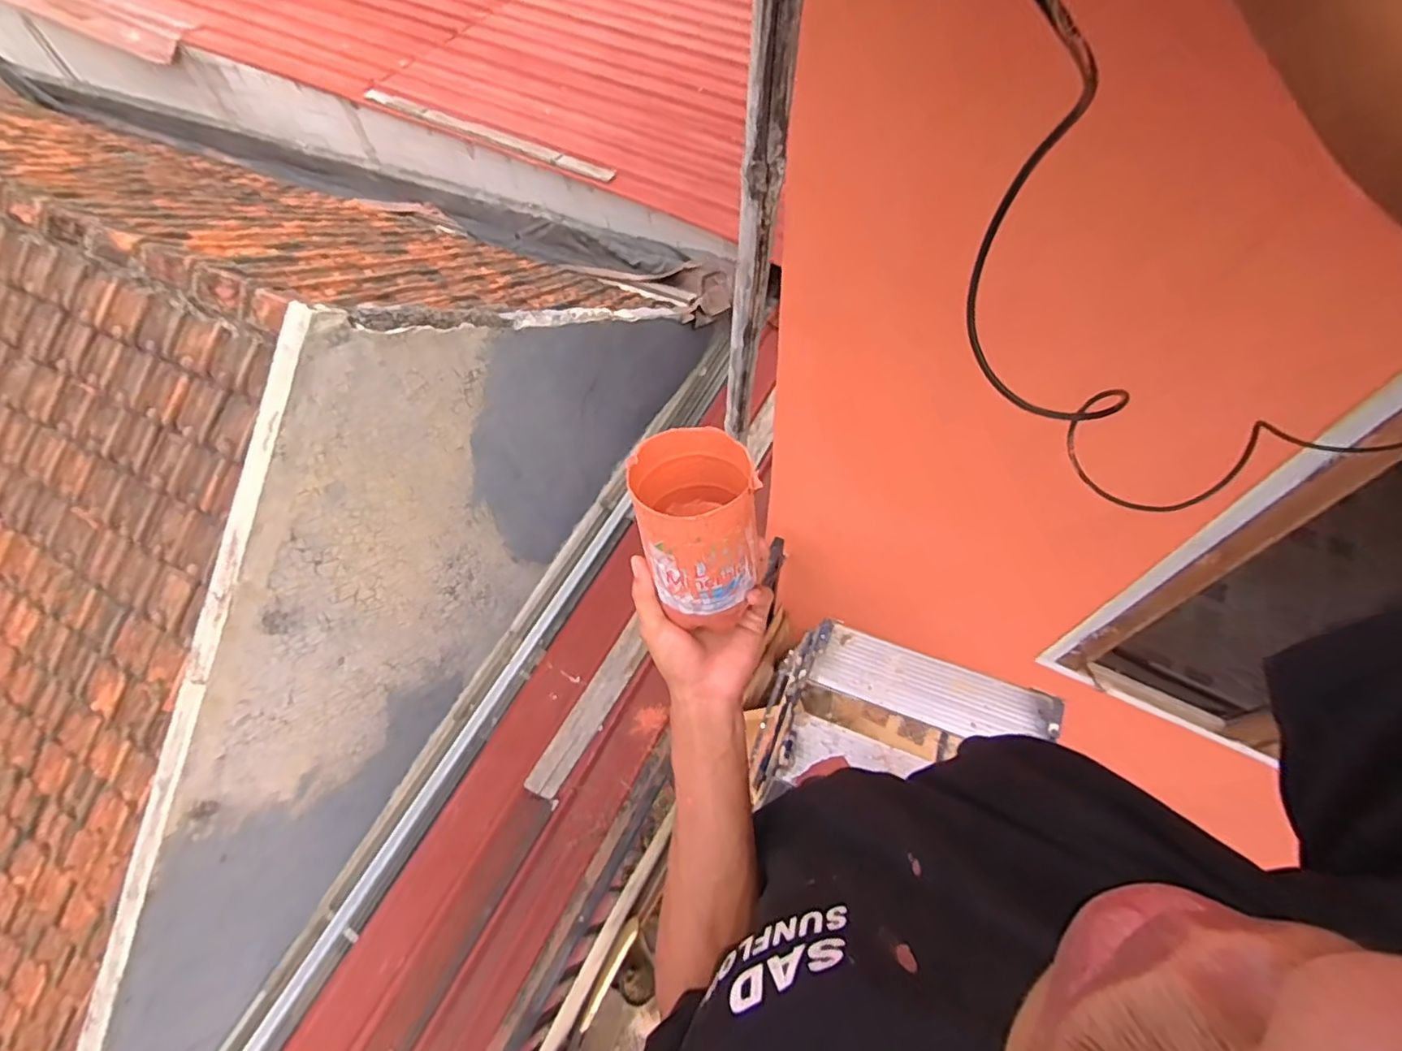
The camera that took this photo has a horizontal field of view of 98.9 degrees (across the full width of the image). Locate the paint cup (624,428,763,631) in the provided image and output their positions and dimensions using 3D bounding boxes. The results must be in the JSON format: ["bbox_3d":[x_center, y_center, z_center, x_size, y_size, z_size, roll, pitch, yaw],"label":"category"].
[{"bbox_3d":[-0.001,-0.004,0.428,0.080,0.097,0.099,-8,59,-1],"label":"paint cup"}]

